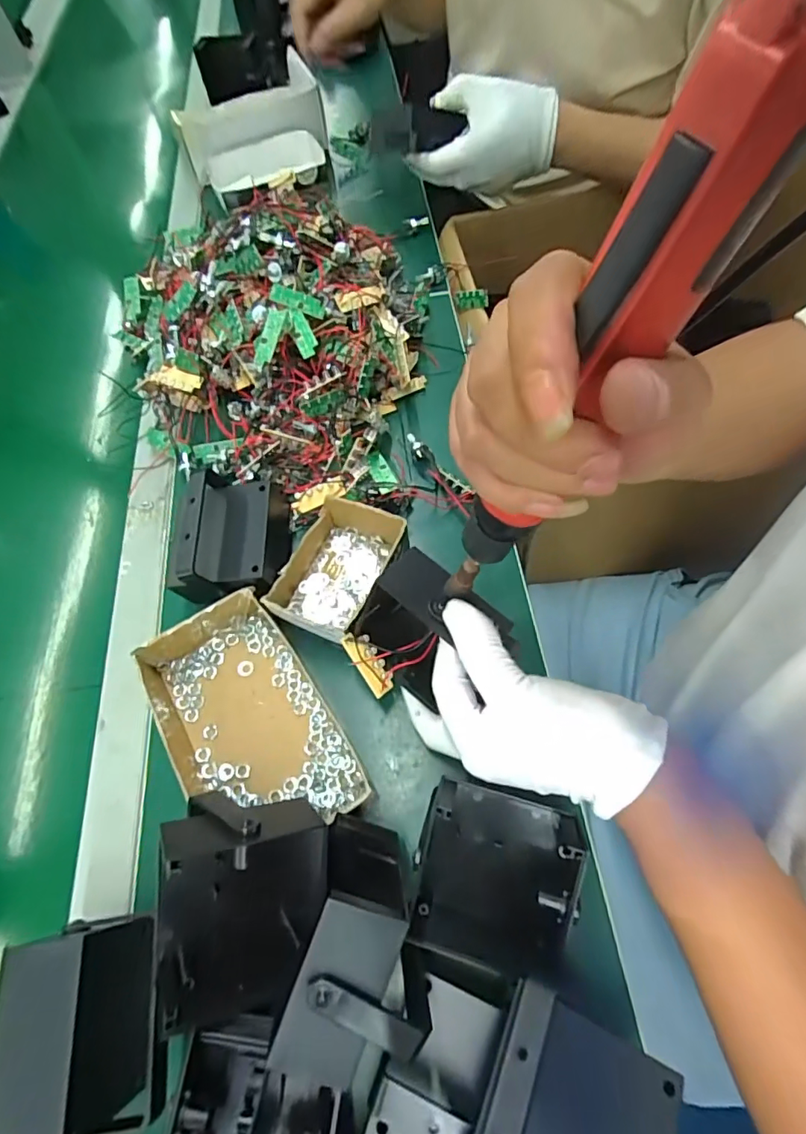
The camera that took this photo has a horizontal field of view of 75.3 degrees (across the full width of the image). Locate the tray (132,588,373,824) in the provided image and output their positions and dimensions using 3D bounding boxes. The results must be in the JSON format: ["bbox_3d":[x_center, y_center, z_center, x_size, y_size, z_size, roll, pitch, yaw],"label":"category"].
[{"bbox_3d":[-0.112,0.108,0.368,0.111,0.034,0.168,-29,66,-12],"label":"tray"}]

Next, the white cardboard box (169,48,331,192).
[{"bbox_3d":[-0.209,-0.624,0.745,0.190,0.074,0.184,-13,63,-1],"label":"white cardboard box"}]

